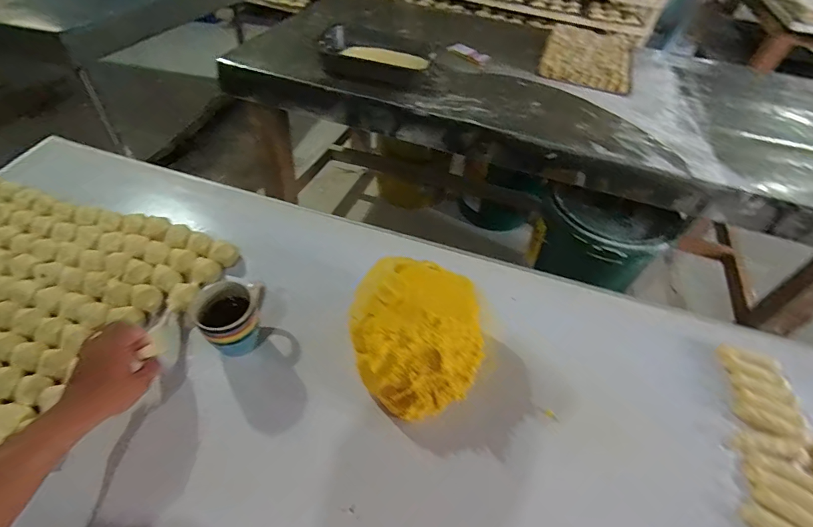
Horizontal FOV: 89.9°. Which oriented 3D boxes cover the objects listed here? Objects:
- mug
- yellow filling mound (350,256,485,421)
[{"bbox_3d":[-0.263,0.087,0.633,0.108,0.101,0.082,-26,56,-26],"label":"mug"},{"bbox_3d":[0.016,0.110,0.619,0.185,0.147,0.199,3,48,-4],"label":"yellow filling mound"}]

